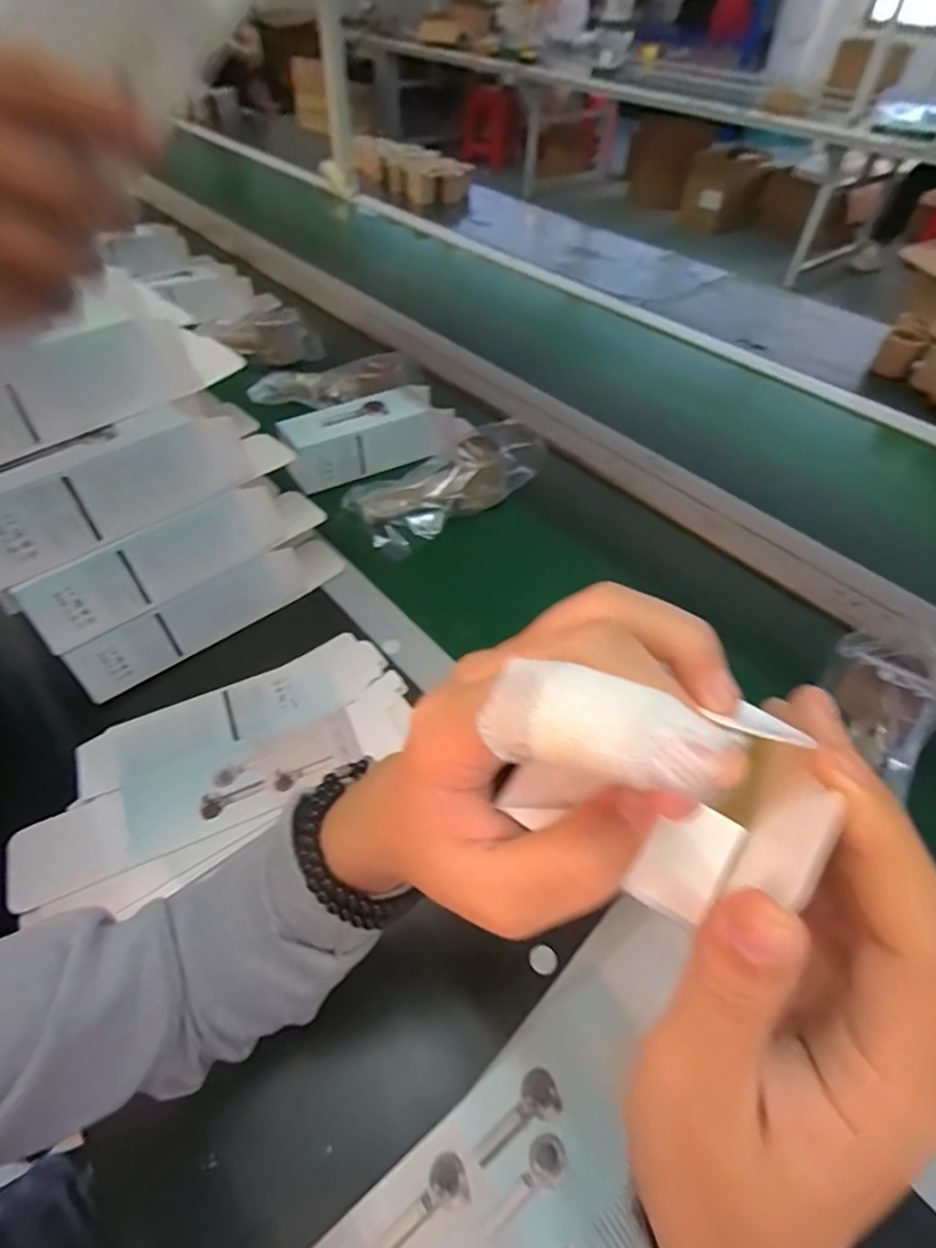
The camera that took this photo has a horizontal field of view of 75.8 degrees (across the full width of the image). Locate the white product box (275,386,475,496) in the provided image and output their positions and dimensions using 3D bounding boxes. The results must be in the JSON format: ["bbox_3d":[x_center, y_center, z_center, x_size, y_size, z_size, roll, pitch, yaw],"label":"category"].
[{"bbox_3d":[-0.102,-0.213,0.679,0.215,0.065,0.063,-25,53,-22],"label":"white product box"}]

